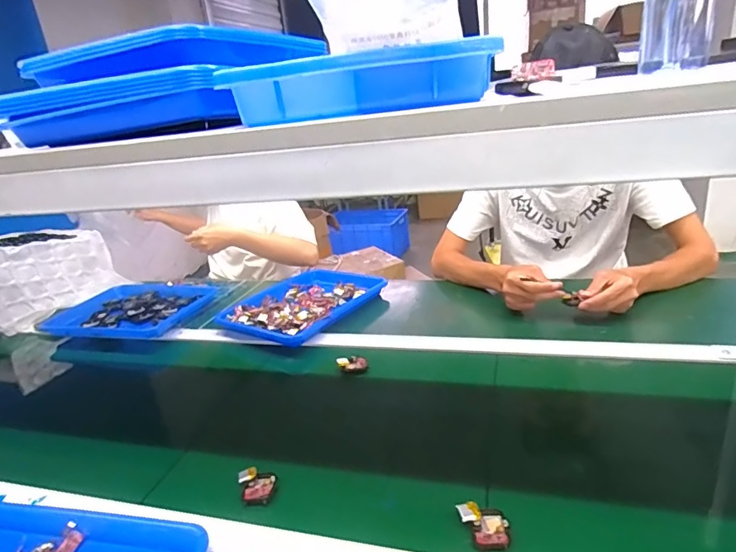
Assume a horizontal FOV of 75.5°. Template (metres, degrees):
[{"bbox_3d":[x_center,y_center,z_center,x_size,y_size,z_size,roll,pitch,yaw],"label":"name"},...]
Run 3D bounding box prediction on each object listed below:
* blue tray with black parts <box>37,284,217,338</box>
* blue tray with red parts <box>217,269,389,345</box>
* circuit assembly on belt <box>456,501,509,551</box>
[{"bbox_3d":[-0.560,0.079,1.152,0.369,0.048,0.249,0,22,18],"label":"blue tray with black parts"},{"bbox_3d":[-0.136,0.051,1.066,0.258,0.036,0.322,7,25,33],"label":"blue tray with red parts"},{"bbox_3d":[0.120,0.257,0.490,0.048,0.014,0.047,-7,23,3],"label":"circuit assembly on belt"}]

